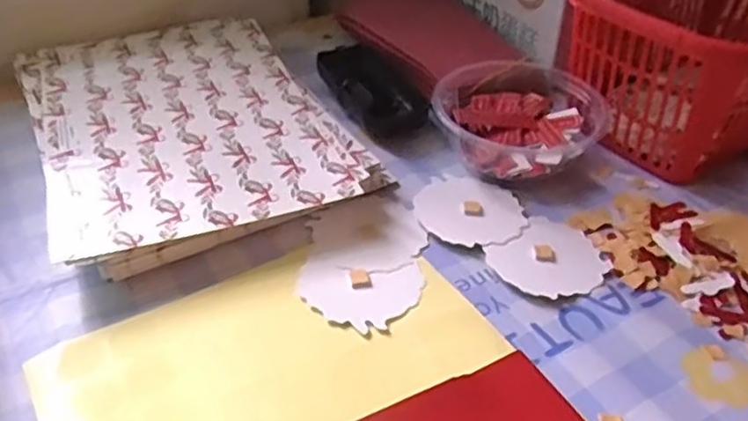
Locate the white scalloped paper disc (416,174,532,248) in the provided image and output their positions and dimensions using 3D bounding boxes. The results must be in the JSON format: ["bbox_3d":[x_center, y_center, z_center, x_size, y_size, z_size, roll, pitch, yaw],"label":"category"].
[{"bbox_3d":[0.061,0.000,0.428,0.068,0.004,0.065,1,40,-1],"label":"white scalloped paper disc"}]

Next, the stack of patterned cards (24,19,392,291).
[{"bbox_3d":[-0.131,-0.059,0.476,0.193,0.030,0.263,-16,43,-21],"label":"stack of patterned cards"}]

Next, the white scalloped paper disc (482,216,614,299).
[{"bbox_3d":[0.104,0.027,0.395,0.067,0.004,0.059,-29,48,-32],"label":"white scalloped paper disc"}]

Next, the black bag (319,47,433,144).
[{"bbox_3d":[-0.003,-0.095,0.521,0.054,0.035,0.111,-19,44,-23],"label":"black bag"}]

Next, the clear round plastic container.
[{"bbox_3d":[0.099,-0.064,0.476,0.123,0.039,0.113,-11,41,-16],"label":"clear round plastic container"}]

